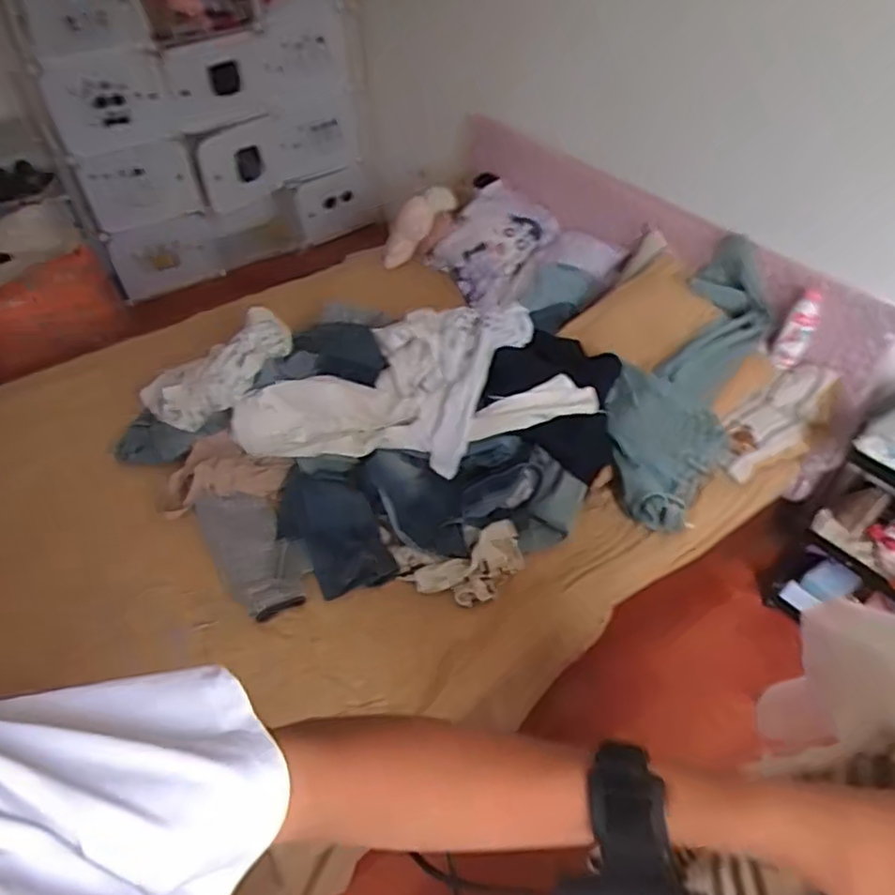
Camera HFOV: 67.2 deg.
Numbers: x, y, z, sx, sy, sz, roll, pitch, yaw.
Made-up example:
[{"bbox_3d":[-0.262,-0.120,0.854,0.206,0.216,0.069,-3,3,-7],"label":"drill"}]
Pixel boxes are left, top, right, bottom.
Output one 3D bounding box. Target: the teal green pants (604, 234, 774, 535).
[{"bbox_3d":[0.549,-0.170,1.525,0.259,0.106,0.728,23,75,23],"label":"teal green pants"}]

